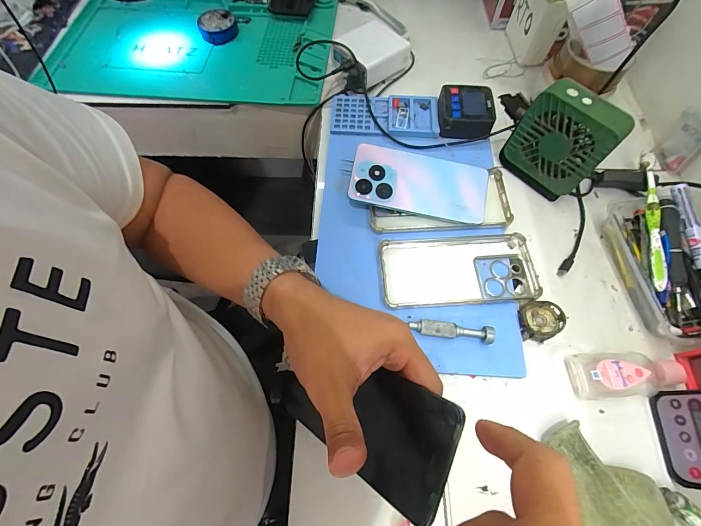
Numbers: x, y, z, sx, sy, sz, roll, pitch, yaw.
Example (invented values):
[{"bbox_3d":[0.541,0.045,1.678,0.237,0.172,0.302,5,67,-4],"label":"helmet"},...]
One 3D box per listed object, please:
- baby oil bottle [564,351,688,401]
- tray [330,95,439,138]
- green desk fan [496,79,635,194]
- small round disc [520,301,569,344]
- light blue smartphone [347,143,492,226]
[{"bbox_3d":[0.271,0.109,0.331,0.105,0.021,0.042,-2,65,-1],"label":"baby oil bottle"},{"bbox_3d":[0.047,-0.211,0.473,0.145,0.010,0.071,5,65,3],"label":"tray"},{"bbox_3d":[0.243,-0.142,0.392,0.048,0.098,0.098,-40,72,-15],"label":"green desk fan"},{"bbox_3d":[0.200,0.061,0.353,0.040,0.018,0.040,-2,81,16],"label":"small round disc"},{"bbox_3d":[0.082,-0.096,0.404,0.160,0.010,0.079,13,74,0],"label":"light blue smartphone"}]

